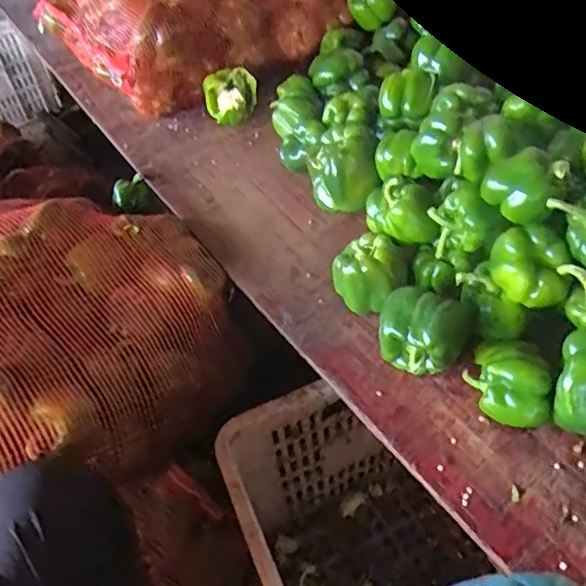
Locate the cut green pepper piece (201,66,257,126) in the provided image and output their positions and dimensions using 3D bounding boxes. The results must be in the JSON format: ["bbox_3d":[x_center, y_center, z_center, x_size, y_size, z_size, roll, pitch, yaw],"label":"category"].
[{"bbox_3d":[-0.101,-0.322,0.968,0.065,0.071,0.079,16,50,21],"label":"cut green pepper piece"}]

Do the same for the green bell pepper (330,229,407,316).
[{"bbox_3d":[0.087,-0.014,0.652,0.070,0.076,0.079,-37,52,-26],"label":"green bell pepper"}]

